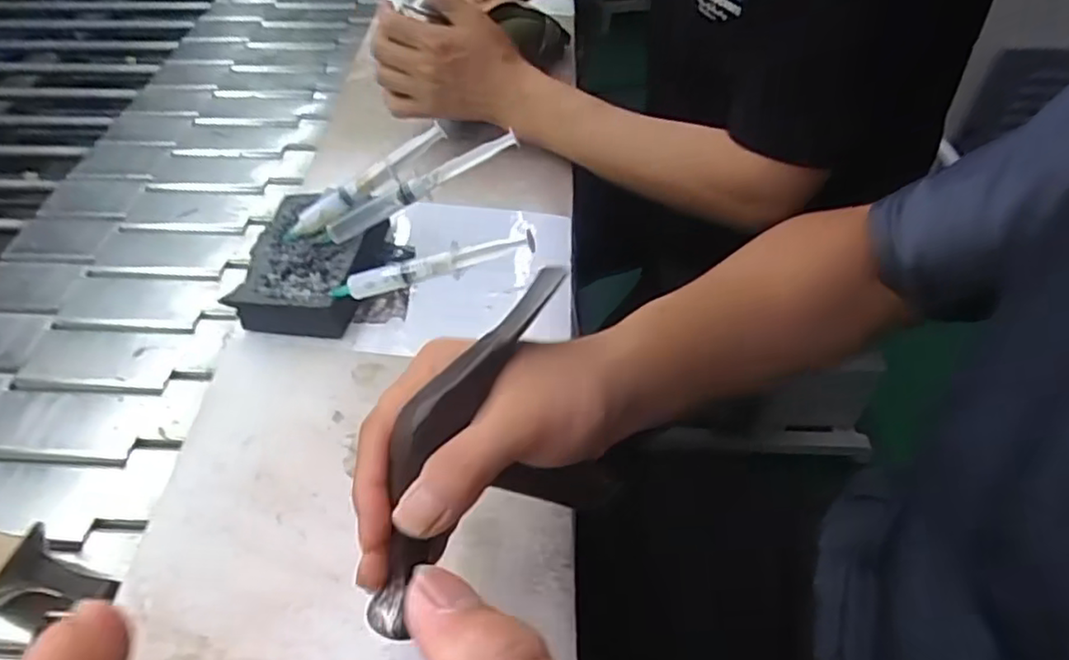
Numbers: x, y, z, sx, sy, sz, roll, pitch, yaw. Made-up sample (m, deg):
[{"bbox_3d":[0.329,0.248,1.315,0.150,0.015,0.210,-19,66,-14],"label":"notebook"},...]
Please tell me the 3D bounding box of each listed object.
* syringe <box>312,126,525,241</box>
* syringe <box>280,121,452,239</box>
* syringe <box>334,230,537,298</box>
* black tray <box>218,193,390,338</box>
[{"bbox_3d":[-0.092,-0.109,0.491,0.163,0.018,0.026,-25,49,10],"label":"syringe"},{"bbox_3d":[-0.128,-0.107,0.497,0.144,0.021,0.019,-33,51,5],"label":"syringe"},{"bbox_3d":[-0.072,-0.043,0.442,0.150,0.016,0.016,-13,47,15],"label":"syringe"},{"bbox_3d":[-0.169,-0.051,0.506,0.088,0.034,0.127,4,49,5],"label":"black tray"}]

